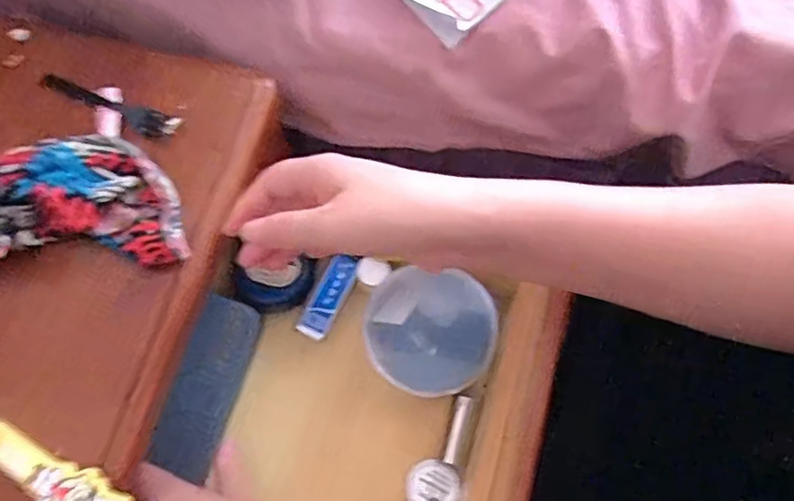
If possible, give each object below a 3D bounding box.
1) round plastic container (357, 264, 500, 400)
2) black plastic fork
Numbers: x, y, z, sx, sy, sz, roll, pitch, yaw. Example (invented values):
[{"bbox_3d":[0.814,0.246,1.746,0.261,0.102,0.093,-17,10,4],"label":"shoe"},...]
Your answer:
[{"bbox_3d":[0.024,0.061,0.455,0.099,0.027,0.094,-1,72,2],"label":"round plastic container"},{"bbox_3d":[-0.194,-0.096,0.386,0.100,0.008,0.018,21,74,9],"label":"black plastic fork"}]

